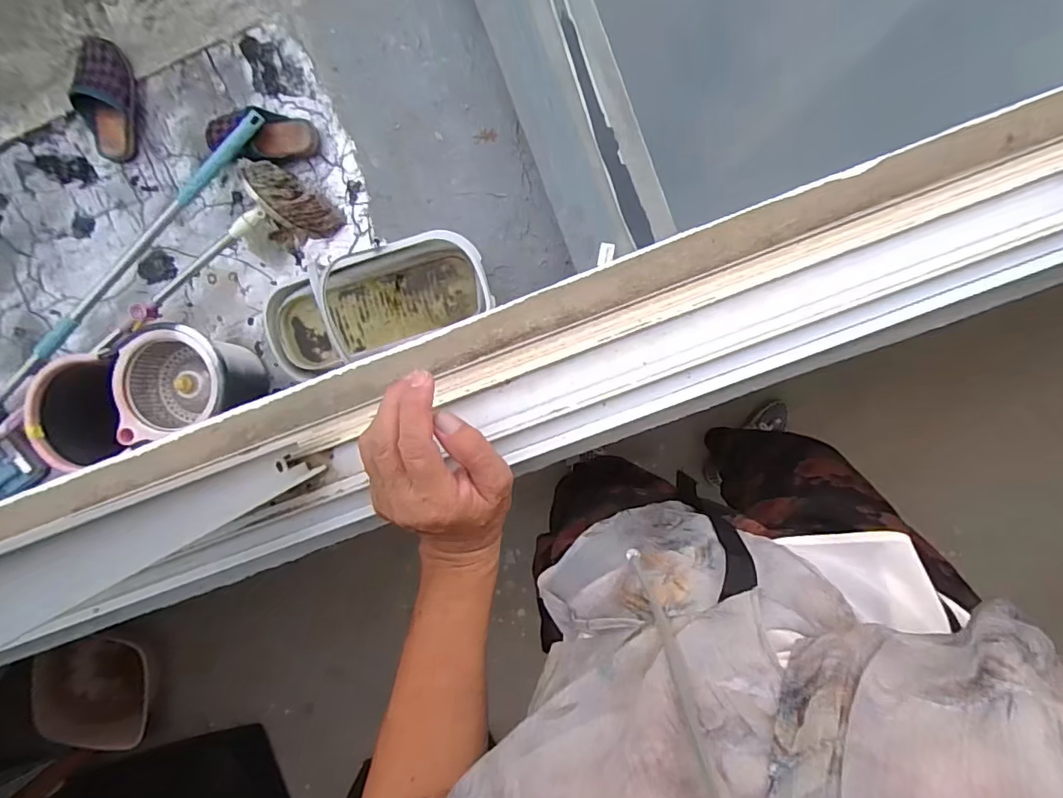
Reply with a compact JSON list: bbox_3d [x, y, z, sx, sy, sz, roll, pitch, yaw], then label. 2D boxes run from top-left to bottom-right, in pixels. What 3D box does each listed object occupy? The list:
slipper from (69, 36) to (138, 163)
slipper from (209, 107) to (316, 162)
[{"bbox_3d":[-0.980,-0.695,1.205,0.104,0.082,0.258,-1,95,1],"label":"slipper"},{"bbox_3d":[-0.631,-0.611,1.214,0.254,0.063,0.108,0,95,1],"label":"slipper"}]

